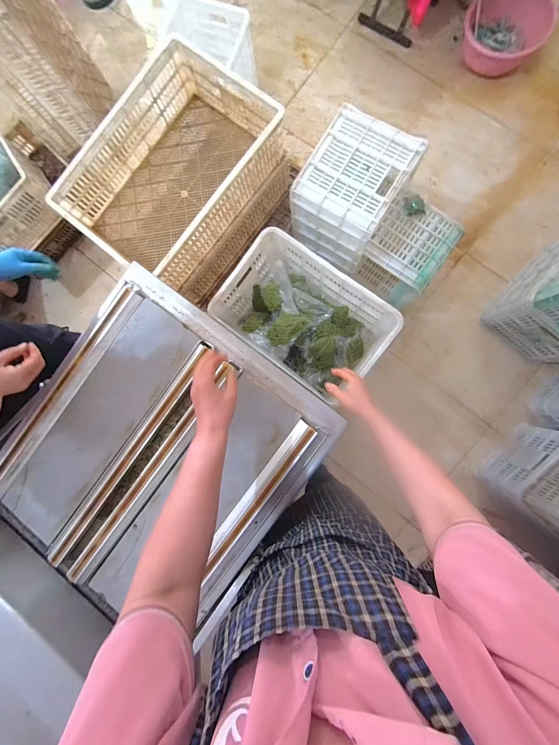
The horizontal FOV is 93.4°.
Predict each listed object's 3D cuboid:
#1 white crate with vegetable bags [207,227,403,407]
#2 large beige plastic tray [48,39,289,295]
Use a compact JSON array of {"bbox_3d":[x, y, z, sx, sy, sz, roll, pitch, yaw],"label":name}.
[{"bbox_3d":[0.082,-0.183,0.922,0.513,0.250,0.331,38,92,5],"label":"white crate with vegetable bags"},{"bbox_3d":[-0.343,-0.635,0.870,0.449,0.188,0.637,38,92,5],"label":"large beige plastic tray"}]

